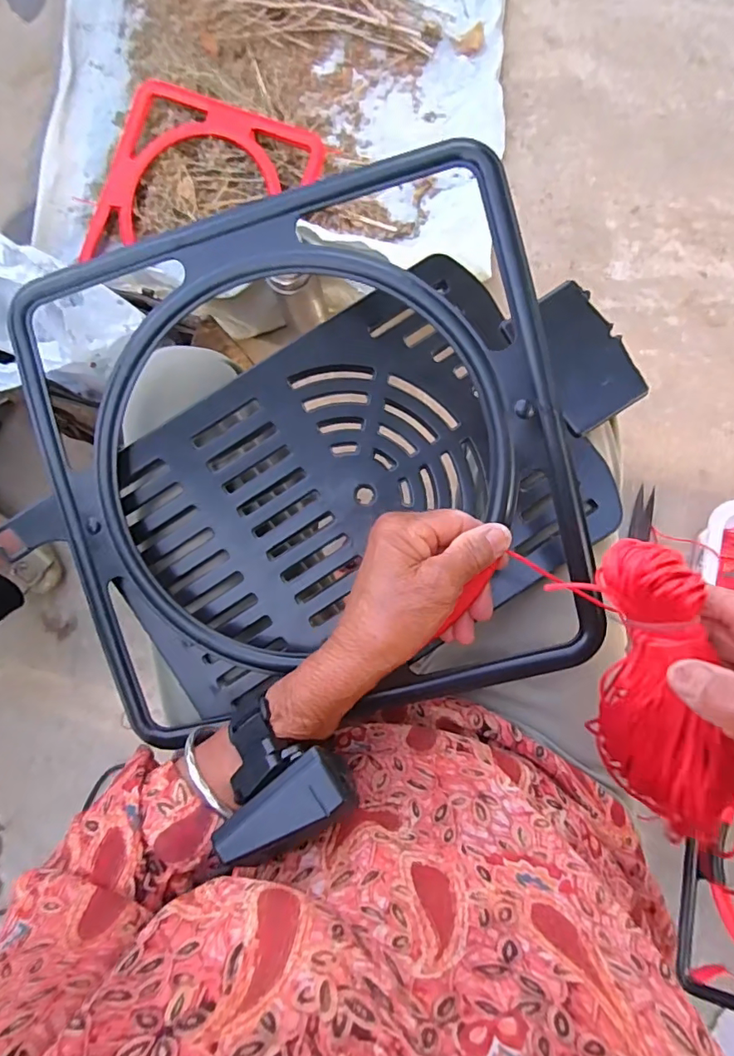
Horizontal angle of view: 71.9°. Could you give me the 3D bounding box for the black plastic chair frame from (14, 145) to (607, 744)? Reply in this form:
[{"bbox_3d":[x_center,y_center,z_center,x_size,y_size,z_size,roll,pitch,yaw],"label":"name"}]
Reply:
[{"bbox_3d":[-0.040,-0.030,0.332,0.326,0.027,0.333,-14,95,7],"label":"black plastic chair frame"}]

